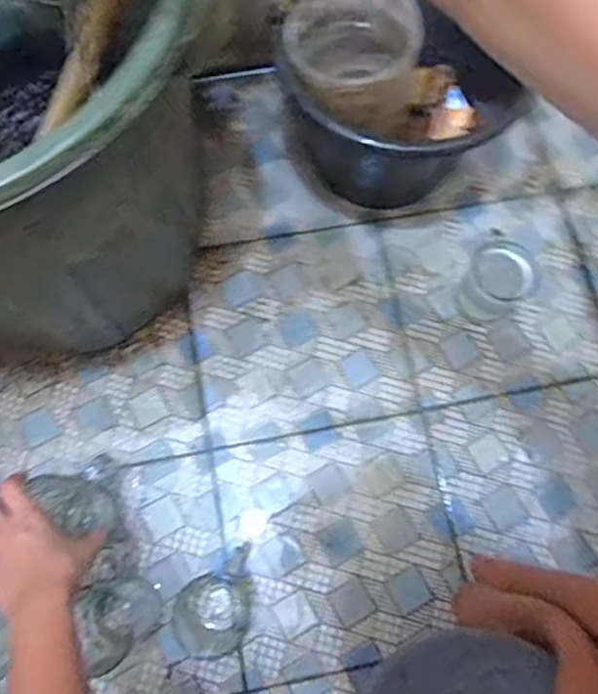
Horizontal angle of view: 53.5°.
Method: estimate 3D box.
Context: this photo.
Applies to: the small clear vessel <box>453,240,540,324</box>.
[{"bbox_3d":[0.222,-0.070,0.693,0.082,0.078,0.072,-40,79,-12],"label":"small clear vessel"}]

